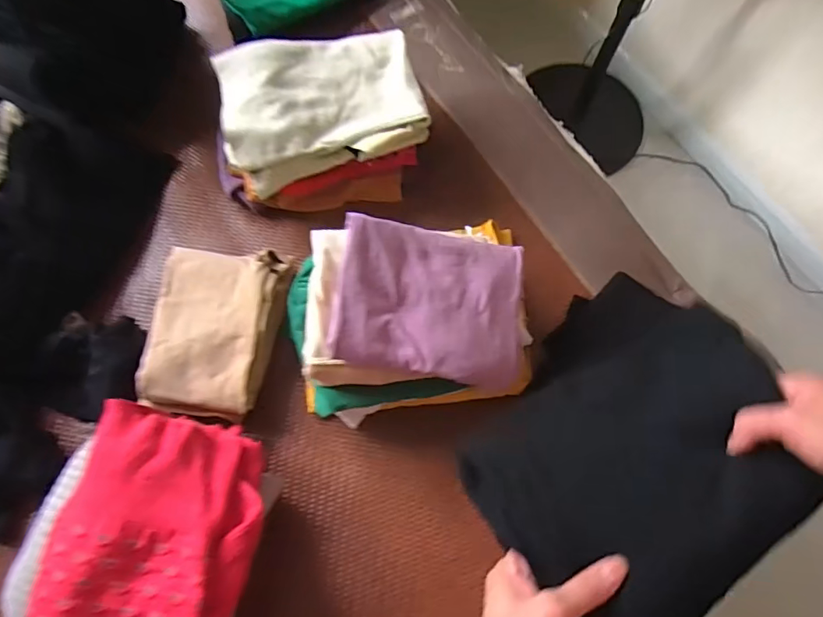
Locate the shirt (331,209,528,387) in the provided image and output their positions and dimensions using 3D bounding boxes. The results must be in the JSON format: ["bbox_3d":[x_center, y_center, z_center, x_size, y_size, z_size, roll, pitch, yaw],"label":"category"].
[{"bbox_3d":[0.026,-0.006,0.559,0.211,0.014,0.161,8,80,-16],"label":"shirt"}]

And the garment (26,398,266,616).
[{"bbox_3d":[-0.256,0.254,0.481,0.181,0.071,0.295,12,73,3],"label":"garment"}]

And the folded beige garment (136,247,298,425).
[{"bbox_3d":[-0.254,0.024,0.649,0.163,0.059,0.218,10,73,2],"label":"folded beige garment"}]

